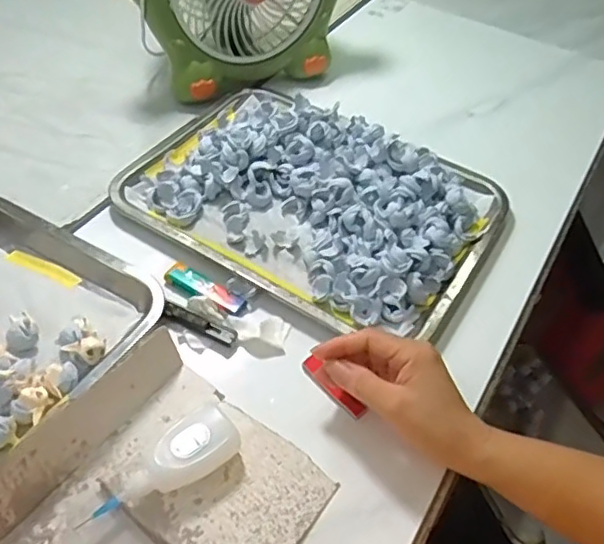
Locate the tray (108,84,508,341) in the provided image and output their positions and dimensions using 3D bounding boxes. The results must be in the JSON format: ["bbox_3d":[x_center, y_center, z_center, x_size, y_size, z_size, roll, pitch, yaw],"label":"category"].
[{"bbox_3d":[0.012,-0.082,0.587,0.343,0.057,0.253,26,53,17],"label":"tray"}]

